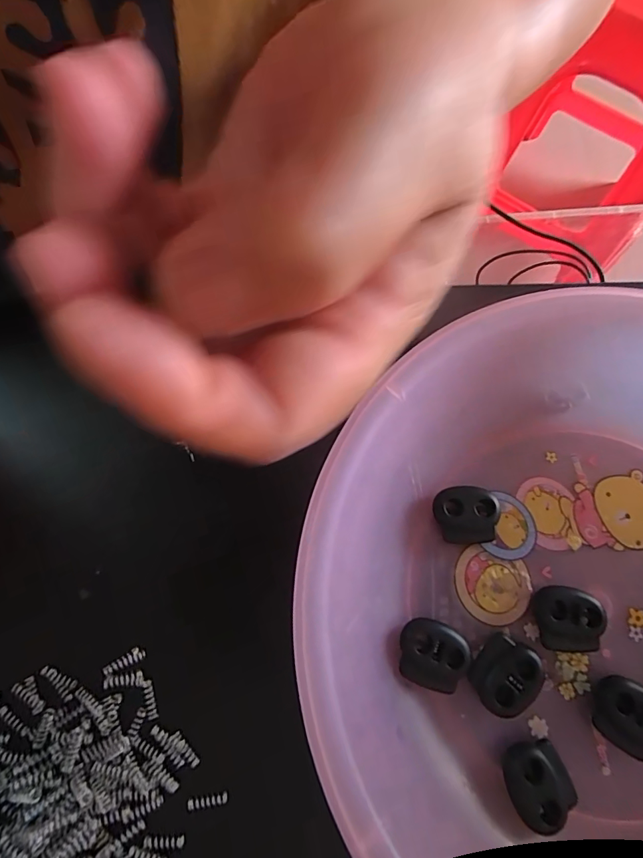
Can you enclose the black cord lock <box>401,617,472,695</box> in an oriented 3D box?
[{"bbox_3d":[0.034,0.070,0.140,0.020,0.008,0.018,16,75,3],"label":"black cord lock"}]

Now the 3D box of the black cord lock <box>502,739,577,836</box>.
[{"bbox_3d":[0.063,0.102,0.131,0.018,0.008,0.019,-21,76,-7],"label":"black cord lock"}]

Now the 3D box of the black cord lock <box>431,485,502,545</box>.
[{"bbox_3d":[0.049,0.029,0.153,0.020,0.006,0.018,-1,75,-2],"label":"black cord lock"}]

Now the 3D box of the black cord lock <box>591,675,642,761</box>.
[{"bbox_3d":[0.092,0.086,0.136,0.019,0.009,0.018,34,76,7],"label":"black cord lock"}]

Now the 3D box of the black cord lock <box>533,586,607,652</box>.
[{"bbox_3d":[0.078,0.060,0.143,0.020,0.008,0.018,5,75,0],"label":"black cord lock"}]

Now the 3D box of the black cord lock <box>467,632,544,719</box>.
[{"bbox_3d":[0.056,0.075,0.138,0.021,0.008,0.017,-43,80,-12],"label":"black cord lock"}]

